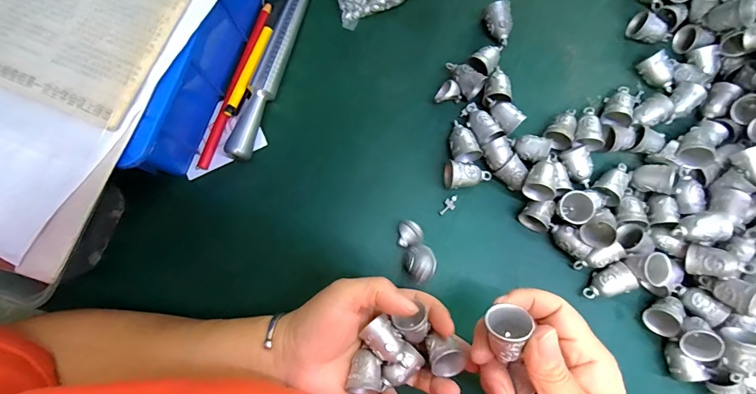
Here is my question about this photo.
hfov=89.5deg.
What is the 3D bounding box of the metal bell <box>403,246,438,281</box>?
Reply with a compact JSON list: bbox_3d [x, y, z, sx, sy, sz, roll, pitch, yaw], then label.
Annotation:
[{"bbox_3d":[0.034,0.053,0.306,0.025,0.029,0.026,0,80,-1],"label":"metal bell"}]

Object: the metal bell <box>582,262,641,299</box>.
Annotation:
[{"bbox_3d":[0.185,0.070,0.308,0.034,0.025,0.022,-26,81,-6],"label":"metal bell"}]

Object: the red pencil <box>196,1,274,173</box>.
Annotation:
[{"bbox_3d":[-0.124,-0.100,0.334,0.010,0.012,0.159,19,80,2],"label":"red pencil"}]

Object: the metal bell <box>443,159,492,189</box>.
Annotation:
[{"bbox_3d":[0.075,-0.016,0.320,0.038,0.021,0.021,13,80,1],"label":"metal bell"}]

